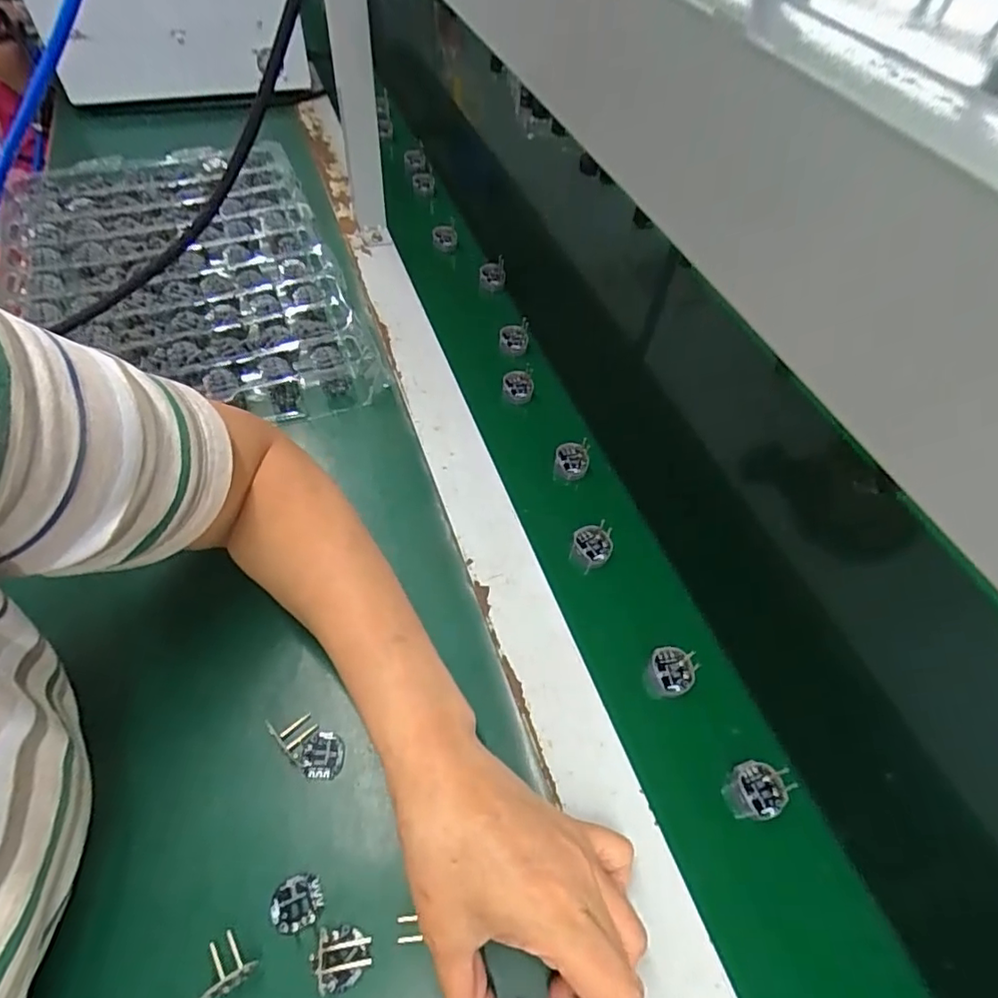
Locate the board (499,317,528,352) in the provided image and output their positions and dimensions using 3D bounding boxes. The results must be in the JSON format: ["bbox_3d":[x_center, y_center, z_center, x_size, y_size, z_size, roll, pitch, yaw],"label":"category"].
[{"bbox_3d":[0.013,-0.156,0.552,0.029,0.029,0.006,3,13,21],"label":"board"}]

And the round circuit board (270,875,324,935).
[{"bbox_3d":[-0.098,0.196,0.280,0.025,0.004,0.022,-36,64,-26],"label":"round circuit board"}]

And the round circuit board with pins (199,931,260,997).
[{"bbox_3d":[-0.124,0.209,0.260,0.023,0.015,0.023,-31,61,-25],"label":"round circuit board with pins"}]

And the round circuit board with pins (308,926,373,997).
[{"bbox_3d":[-0.074,0.214,0.269,0.027,0.004,0.024,-5,54,-8],"label":"round circuit board with pins"}]

